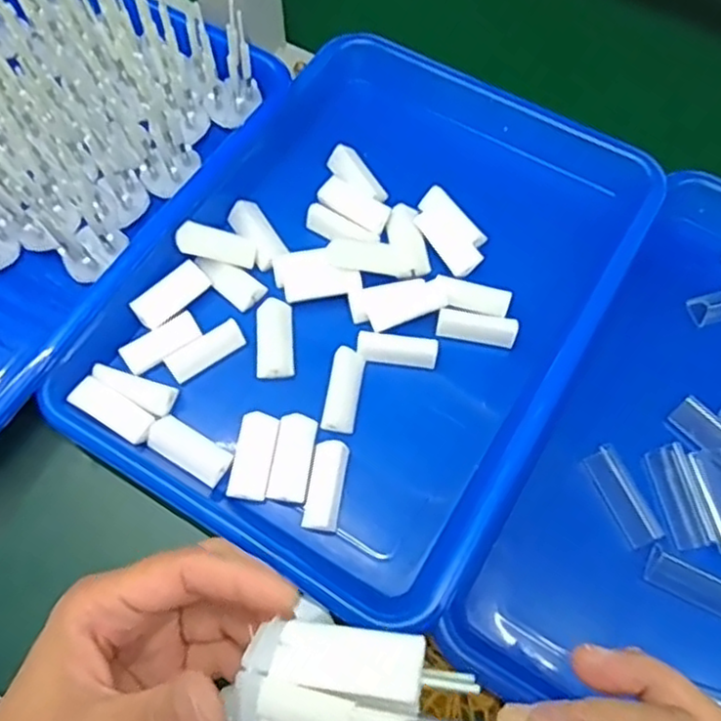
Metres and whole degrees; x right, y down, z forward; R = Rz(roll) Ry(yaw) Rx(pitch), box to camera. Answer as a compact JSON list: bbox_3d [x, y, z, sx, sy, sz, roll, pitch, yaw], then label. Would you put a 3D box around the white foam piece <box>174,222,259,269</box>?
[{"bbox_3d":[-0.086,-0.068,0.413,0.047,0.012,0.018,14,64,-25],"label":"white foam piece"}]

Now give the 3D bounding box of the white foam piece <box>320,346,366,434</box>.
[{"bbox_3d":[-0.009,0.016,0.384,0.018,0.008,0.046,10,66,3],"label":"white foam piece"}]

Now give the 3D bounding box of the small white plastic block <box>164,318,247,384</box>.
[{"bbox_3d":[-0.089,-0.007,0.394,0.046,0.007,0.017,-33,71,-14],"label":"small white plastic block"}]

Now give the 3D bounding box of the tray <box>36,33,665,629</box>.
[{"bbox_3d":[0.009,-0.043,0.410,0.239,0.034,0.322,29,69,11],"label":"tray"}]

